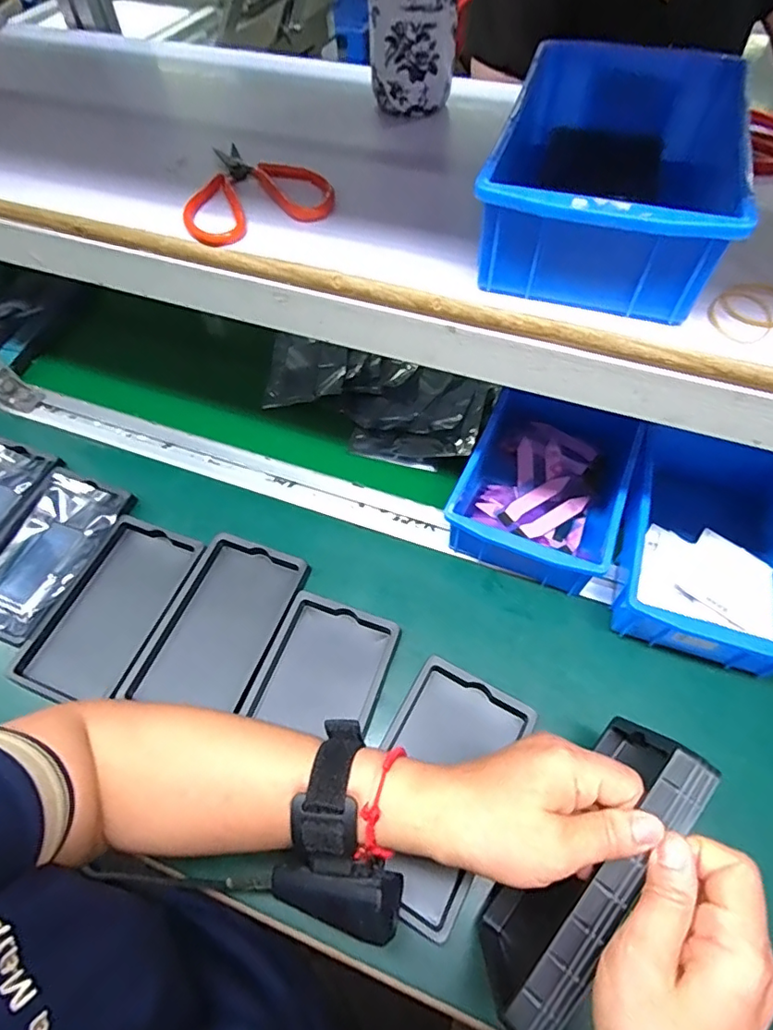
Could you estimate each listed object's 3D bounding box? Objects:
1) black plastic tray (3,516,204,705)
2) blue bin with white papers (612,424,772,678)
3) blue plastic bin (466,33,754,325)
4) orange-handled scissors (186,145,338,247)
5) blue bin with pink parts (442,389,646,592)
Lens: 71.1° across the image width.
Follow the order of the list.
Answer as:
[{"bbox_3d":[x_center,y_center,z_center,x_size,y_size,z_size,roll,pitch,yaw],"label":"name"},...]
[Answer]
[{"bbox_3d":[-0.233,0.083,0.467,0.092,0.022,0.159,18,61,12],"label":"black plastic tray"},{"bbox_3d":[0.269,0.026,0.455,0.146,0.064,0.190,18,61,12],"label":"blue bin with white papers"},{"bbox_3d":[0.140,-0.207,0.331,0.139,0.063,0.199,13,59,10],"label":"blue plastic bin"},{"bbox_3d":[-0.096,-0.238,0.388,0.102,0.016,0.110,-17,58,-9],"label":"orange-handled scissors"},{"bbox_3d":[0.145,-0.030,0.492,0.132,0.062,0.185,24,63,16],"label":"blue bin with pink parts"}]

